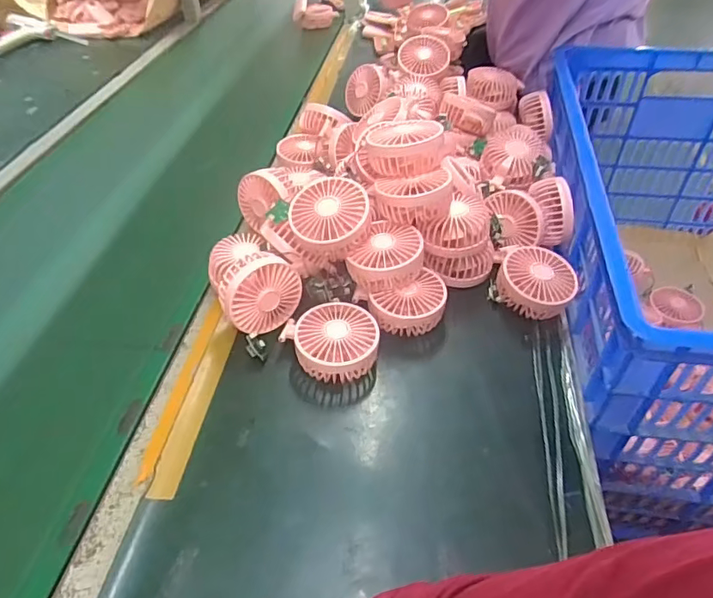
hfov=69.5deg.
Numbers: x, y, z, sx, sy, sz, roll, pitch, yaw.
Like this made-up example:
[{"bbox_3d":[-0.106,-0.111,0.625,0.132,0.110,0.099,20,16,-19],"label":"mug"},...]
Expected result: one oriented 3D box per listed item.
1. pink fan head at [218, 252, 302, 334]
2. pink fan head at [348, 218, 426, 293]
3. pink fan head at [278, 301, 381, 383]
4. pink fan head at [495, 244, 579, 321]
[{"bbox_3d":[-0.107,-0.006,0.573,0.089,0.087,0.045,-34,53,-29],"label":"pink fan head"},{"bbox_3d":[0.035,-0.047,0.581,0.071,0.047,0.077,0,44,0],"label":"pink fan head"},{"bbox_3d":[-0.022,0.048,0.550,0.086,0.045,0.091,-24,48,-21],"label":"pink fan head"},{"bbox_3d":[0.209,-0.020,0.614,0.100,0.054,0.084,17,47,19],"label":"pink fan head"}]

